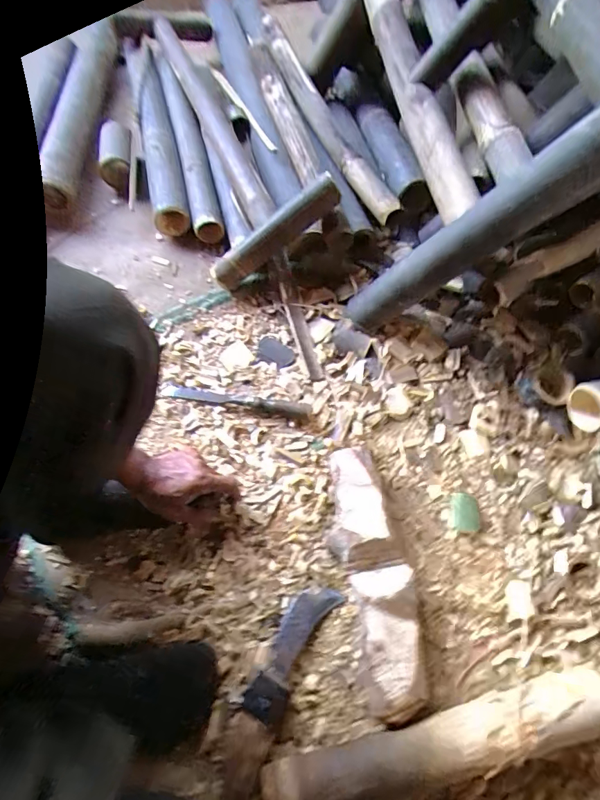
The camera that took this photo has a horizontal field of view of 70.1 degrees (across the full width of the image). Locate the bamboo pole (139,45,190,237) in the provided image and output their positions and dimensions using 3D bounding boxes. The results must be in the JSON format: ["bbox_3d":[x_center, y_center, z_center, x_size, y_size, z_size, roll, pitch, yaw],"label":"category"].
[{"bbox_3d":[-0.328,-0.617,0.980,0.078,0.059,0.597,-12,64,-7],"label":"bamboo pole"}]

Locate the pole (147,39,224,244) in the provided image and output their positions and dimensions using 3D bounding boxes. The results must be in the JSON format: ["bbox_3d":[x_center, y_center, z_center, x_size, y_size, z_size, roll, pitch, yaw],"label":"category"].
[{"bbox_3d":[-0.258,-0.600,0.968,0.062,0.066,0.622,-14,65,-8],"label":"pole"}]

